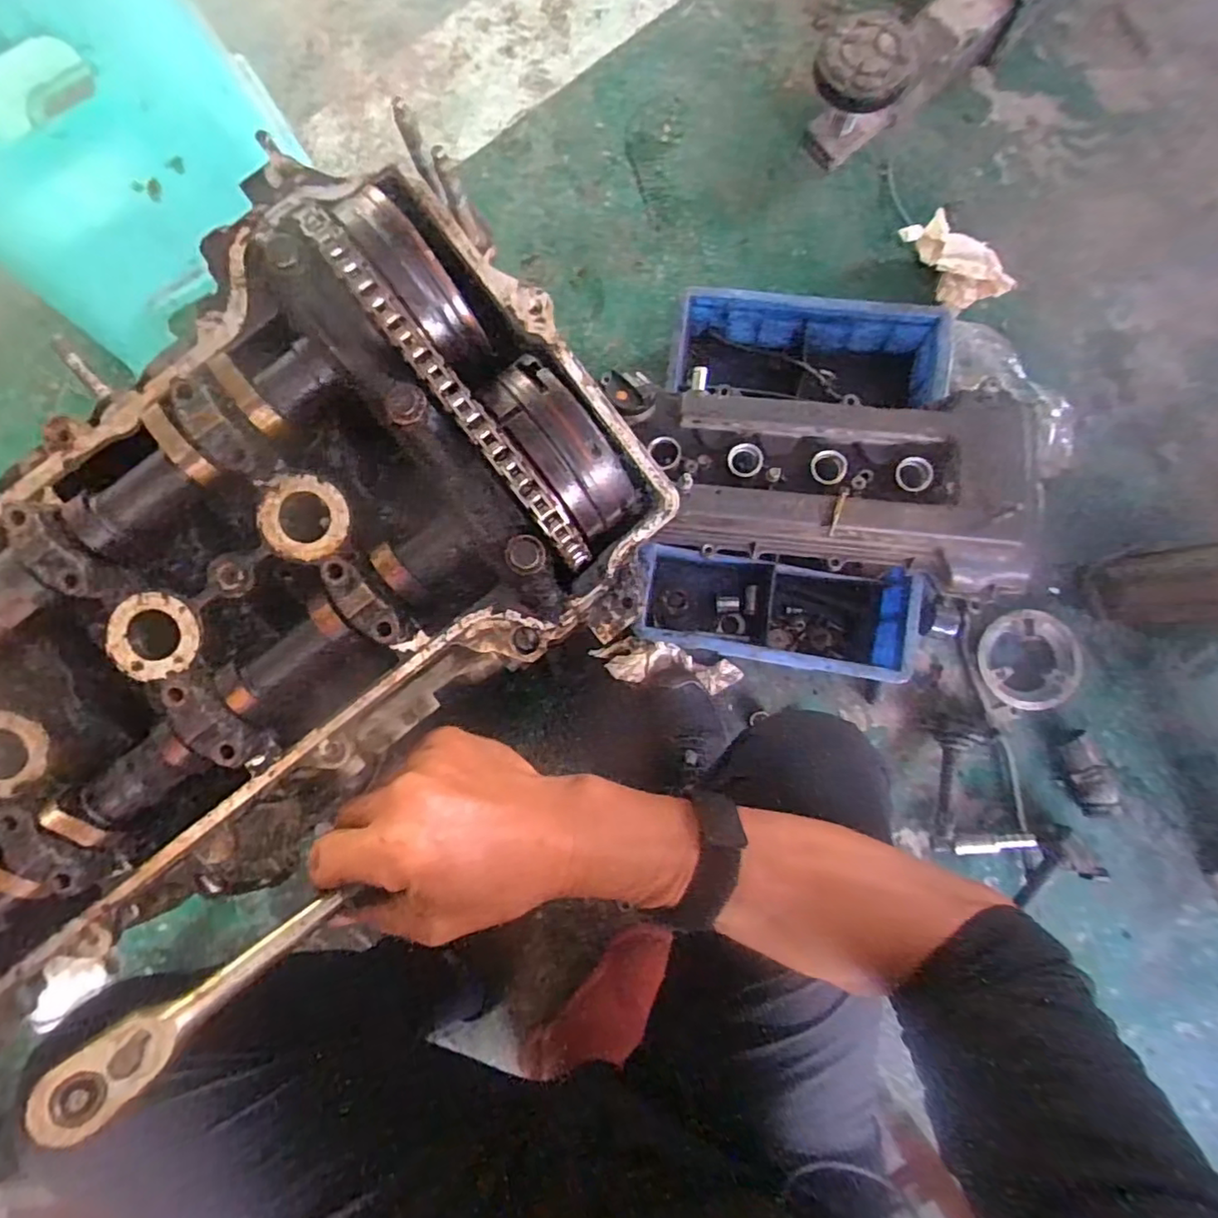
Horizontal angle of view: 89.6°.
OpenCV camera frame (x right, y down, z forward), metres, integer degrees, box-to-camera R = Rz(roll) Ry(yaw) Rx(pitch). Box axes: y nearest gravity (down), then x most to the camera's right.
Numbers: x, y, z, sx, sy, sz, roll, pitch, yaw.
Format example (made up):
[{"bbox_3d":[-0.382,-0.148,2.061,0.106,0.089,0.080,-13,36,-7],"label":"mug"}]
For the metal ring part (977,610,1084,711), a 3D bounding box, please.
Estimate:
[{"bbox_3d":[0.533,0.065,0.778,0.115,0.012,0.122,-5,83,13],"label":"metal ring part"}]

